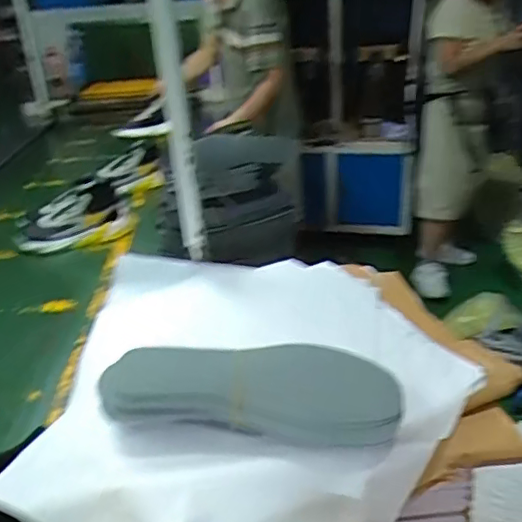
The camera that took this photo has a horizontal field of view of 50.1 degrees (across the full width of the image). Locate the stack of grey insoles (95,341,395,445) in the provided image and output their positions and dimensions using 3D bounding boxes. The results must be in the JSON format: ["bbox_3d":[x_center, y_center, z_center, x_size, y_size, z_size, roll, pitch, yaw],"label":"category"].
[{"bbox_3d":[-0.015,0.112,0.486,0.266,0.042,0.085,2,27,9],"label":"stack of grey insoles"}]

